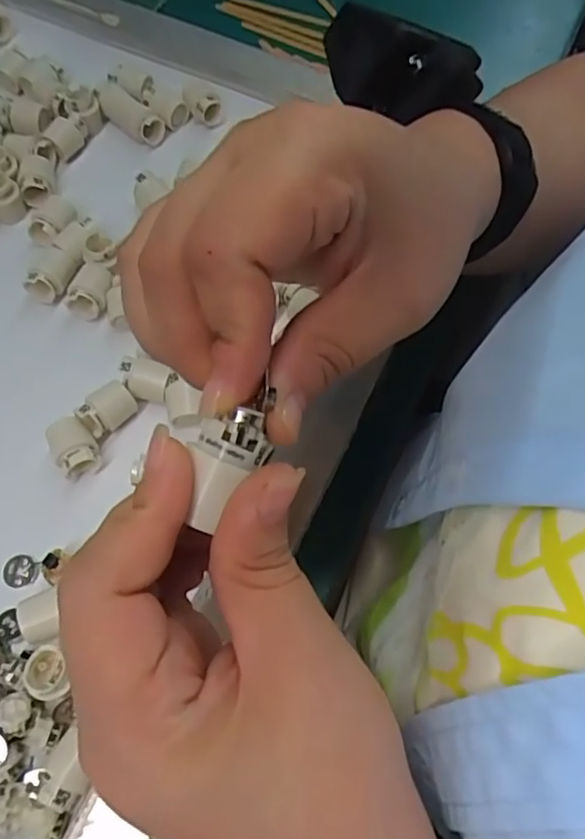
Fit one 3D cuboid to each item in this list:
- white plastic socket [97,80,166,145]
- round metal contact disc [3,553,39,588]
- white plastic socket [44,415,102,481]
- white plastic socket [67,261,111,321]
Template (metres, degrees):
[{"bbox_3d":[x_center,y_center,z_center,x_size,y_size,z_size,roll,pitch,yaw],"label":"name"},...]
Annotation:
[{"bbox_3d":[-0.107,-0.203,0.397,0.050,0.017,0.020,41,69,16],"label":"white plastic socket"},{"bbox_3d":[-0.127,0.071,0.280,0.015,0.004,0.015,1,63,-2],"label":"round metal contact disc"},{"bbox_3d":[-0.108,0.013,0.296,0.020,0.017,0.026,-27,68,-15],"label":"white plastic socket"},{"bbox_3d":[-0.112,-0.071,0.335,0.019,0.016,0.028,14,64,5],"label":"white plastic socket"}]

